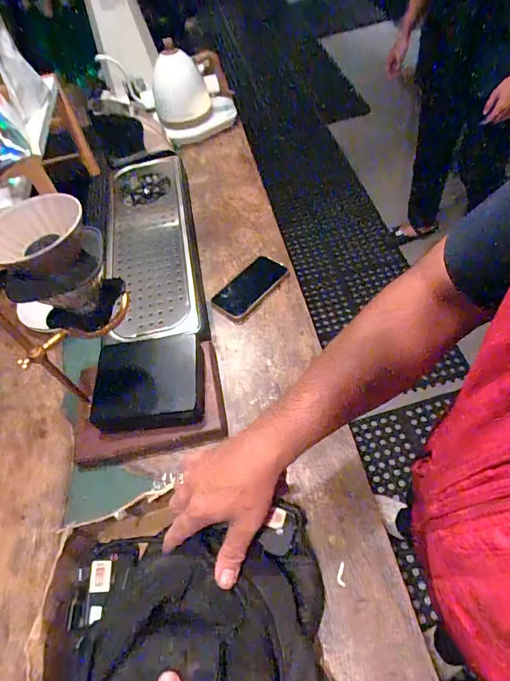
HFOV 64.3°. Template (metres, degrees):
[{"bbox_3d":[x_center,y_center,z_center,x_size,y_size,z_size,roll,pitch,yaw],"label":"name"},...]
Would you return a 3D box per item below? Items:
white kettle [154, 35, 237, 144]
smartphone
[{"bbox_3d":[-0.173,-0.653,1.061,0.206,0.195,0.225,-20,55,-4],"label":"white kettle"},{"bbox_3d":[-0.007,-0.097,0.736,0.072,0.012,0.158,31,66,26],"label":"smartphone"}]

